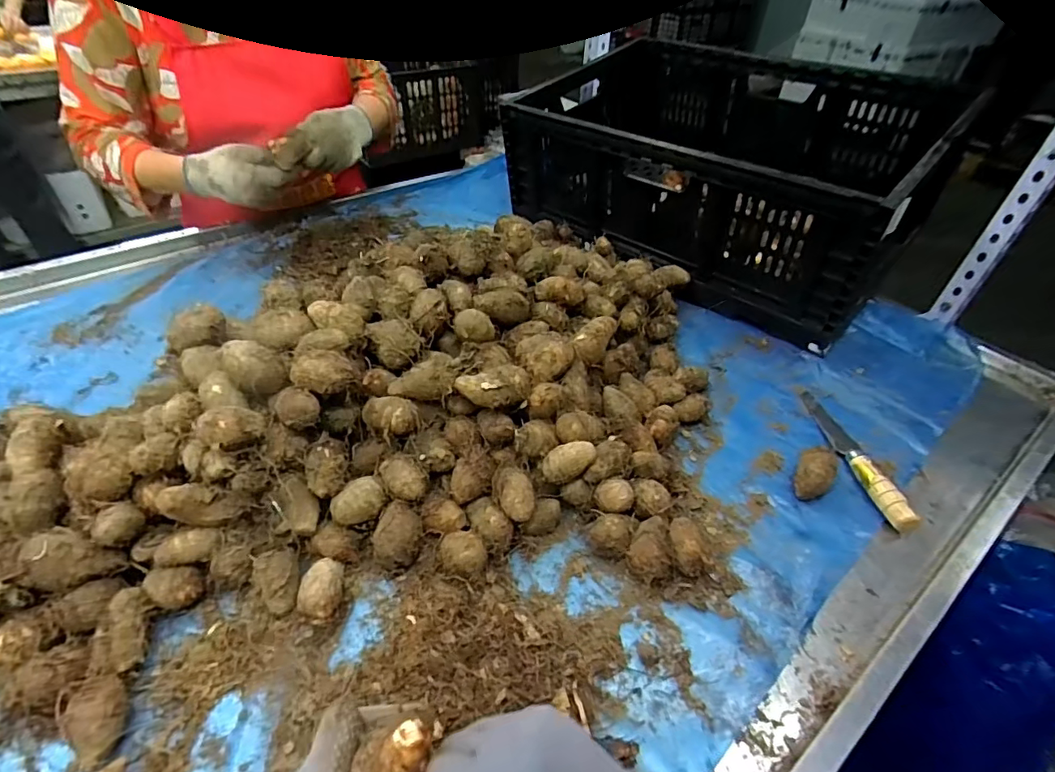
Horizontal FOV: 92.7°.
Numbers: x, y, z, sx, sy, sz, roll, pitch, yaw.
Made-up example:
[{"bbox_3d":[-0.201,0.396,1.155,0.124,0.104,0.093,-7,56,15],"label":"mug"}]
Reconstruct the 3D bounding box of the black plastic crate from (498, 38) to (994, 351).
[{"bbox_3d":[0.293,-0.349,0.822,0.380,0.268,0.597,-33,54,-32],"label":"black plastic crate"}]

